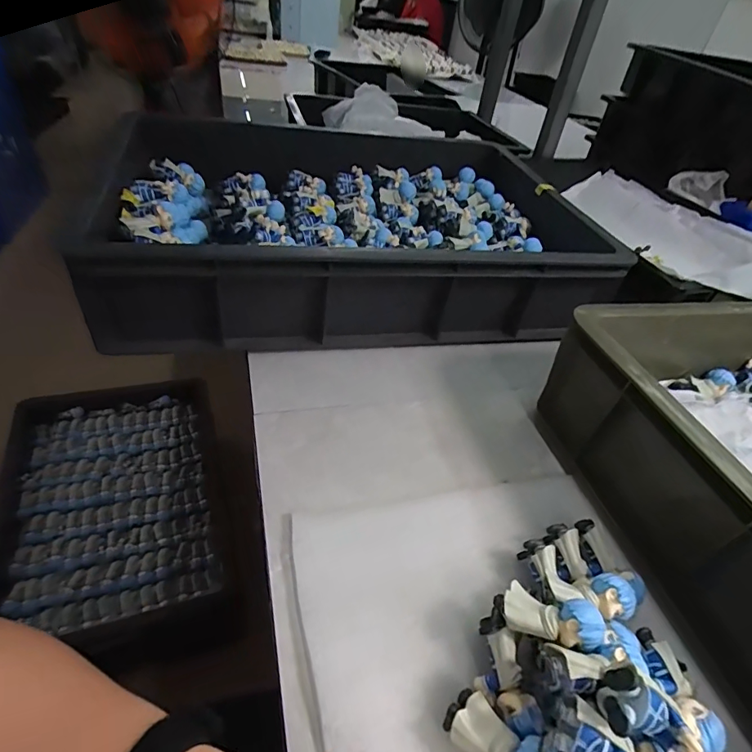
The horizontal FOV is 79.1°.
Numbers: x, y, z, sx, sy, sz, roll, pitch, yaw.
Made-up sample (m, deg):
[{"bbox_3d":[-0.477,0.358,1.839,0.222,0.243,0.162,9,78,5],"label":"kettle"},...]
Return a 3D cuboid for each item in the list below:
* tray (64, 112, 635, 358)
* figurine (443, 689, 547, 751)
[{"bbox_3d":[-0.038,-0.223,0.626,0.566,0.125,0.446,-4,44,-15],"label":"tray"},{"bbox_3d":[0.068,0.197,0.244,0.062,0.027,0.024,16,41,38],"label":"figurine"}]

